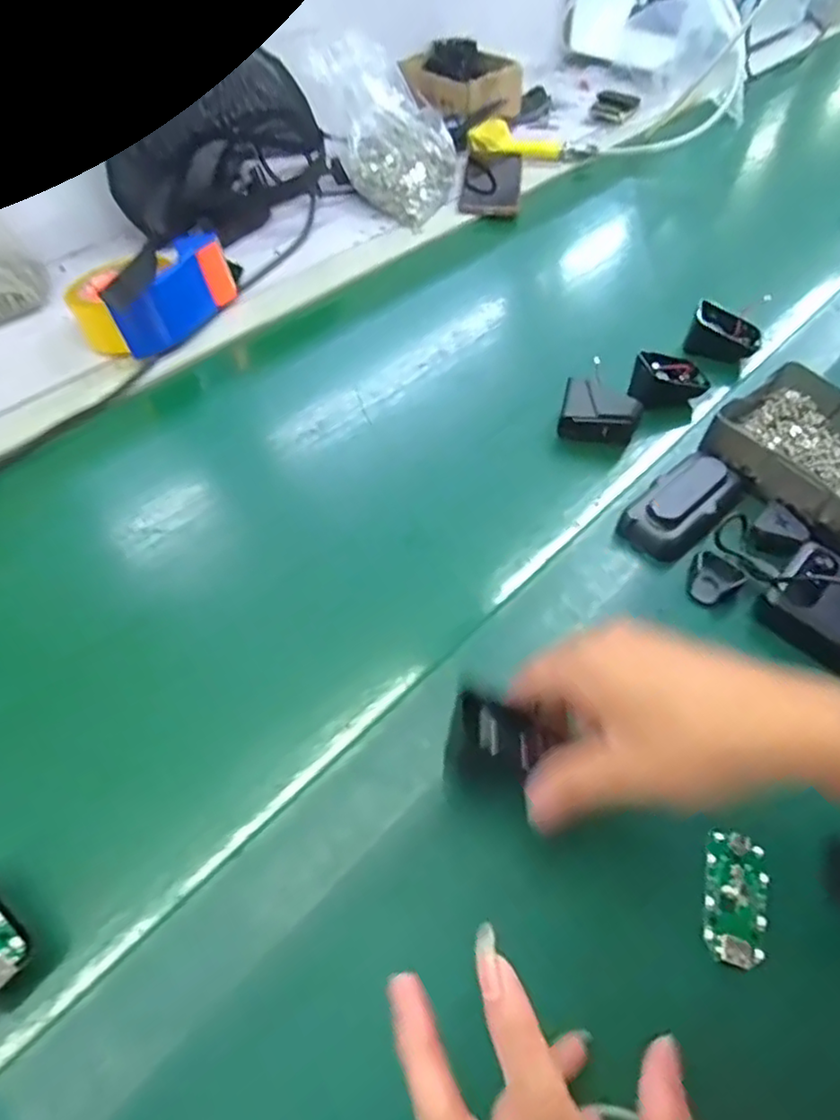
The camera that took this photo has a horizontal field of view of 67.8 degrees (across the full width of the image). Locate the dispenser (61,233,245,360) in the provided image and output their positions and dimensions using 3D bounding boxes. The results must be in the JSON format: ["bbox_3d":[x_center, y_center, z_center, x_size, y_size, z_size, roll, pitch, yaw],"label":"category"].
[{"bbox_3d":[-0.263,-0.267,0.621,0.087,0.072,0.154,24,57,19],"label":"dispenser"}]

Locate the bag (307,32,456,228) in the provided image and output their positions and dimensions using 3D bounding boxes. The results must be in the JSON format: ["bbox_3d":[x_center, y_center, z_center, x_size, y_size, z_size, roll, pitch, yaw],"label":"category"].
[{"bbox_3d":[-0.036,-0.537,0.776,0.175,0.148,0.149,32,60,23],"label":"bag"}]

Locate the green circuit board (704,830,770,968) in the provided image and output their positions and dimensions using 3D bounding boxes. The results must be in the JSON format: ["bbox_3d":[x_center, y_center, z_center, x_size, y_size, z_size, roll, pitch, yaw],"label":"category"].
[{"bbox_3d":[0.168,0.178,0.331,0.031,0.004,0.064,16,55,13],"label":"green circuit board"}]

